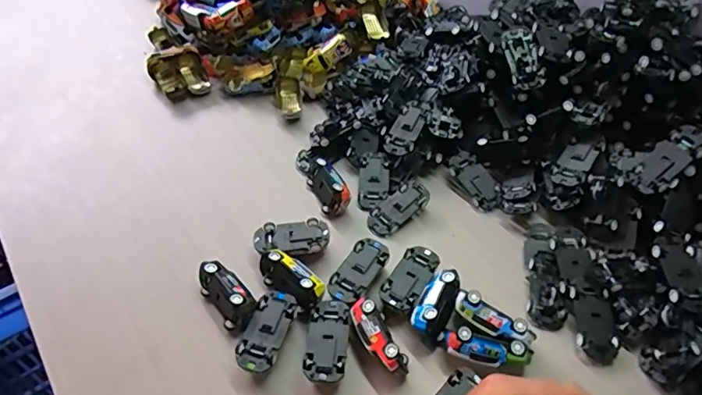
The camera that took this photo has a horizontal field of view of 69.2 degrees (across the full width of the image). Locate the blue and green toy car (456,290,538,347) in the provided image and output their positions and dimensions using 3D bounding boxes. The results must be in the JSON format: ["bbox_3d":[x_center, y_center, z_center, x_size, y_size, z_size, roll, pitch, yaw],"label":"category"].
[{"bbox_3d":[0.107,0.096,0.385,0.060,0.027,0.019,28,53,22],"label":"blue and green toy car"}]

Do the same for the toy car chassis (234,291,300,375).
[{"bbox_3d":[-0.060,0.101,0.375,0.028,0.020,0.062,14,49,11],"label":"toy car chassis"}]

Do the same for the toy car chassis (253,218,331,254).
[{"bbox_3d":[-0.050,0.038,0.436,0.063,0.021,0.032,-7,49,-7],"label":"toy car chassis"}]

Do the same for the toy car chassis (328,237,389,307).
[{"bbox_3d":[0.007,0.063,0.416,0.028,0.021,0.064,25,52,20],"label":"toy car chassis"}]

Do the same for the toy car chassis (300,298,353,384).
[{"bbox_3d":[-0.016,0.106,0.371,0.028,0.021,0.060,5,48,3],"label":"toy car chassis"}]

